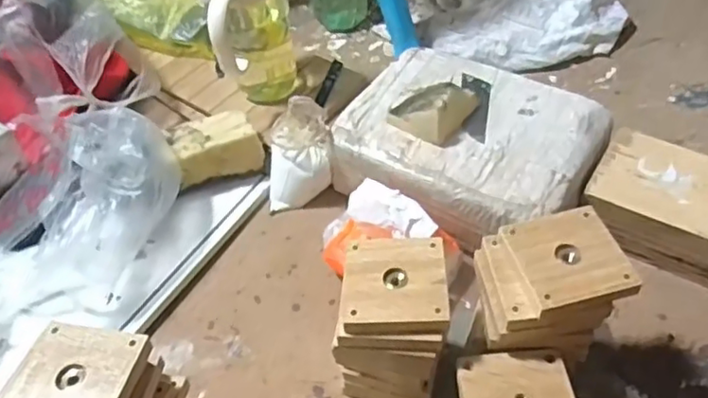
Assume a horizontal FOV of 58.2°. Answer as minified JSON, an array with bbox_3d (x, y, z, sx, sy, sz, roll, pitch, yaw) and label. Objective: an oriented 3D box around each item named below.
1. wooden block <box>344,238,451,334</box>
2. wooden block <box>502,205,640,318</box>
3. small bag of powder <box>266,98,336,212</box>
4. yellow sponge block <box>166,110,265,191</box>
[{"bbox_3d":[0.035,0.066,0.510,0.079,0.009,0.086,-2,50,6],"label":"wooden block"},{"bbox_3d":[0.167,0.045,0.498,0.082,0.017,0.082,-13,50,-3],"label":"wooden block"},{"bbox_3d":[-0.068,-0.052,0.754,0.086,0.113,0.067,-15,49,-8],"label":"small bag of powder"},{"bbox_3d":[-0.168,-0.062,0.775,0.103,0.057,0.065,-22,51,-13],"label":"yellow sponge block"}]

